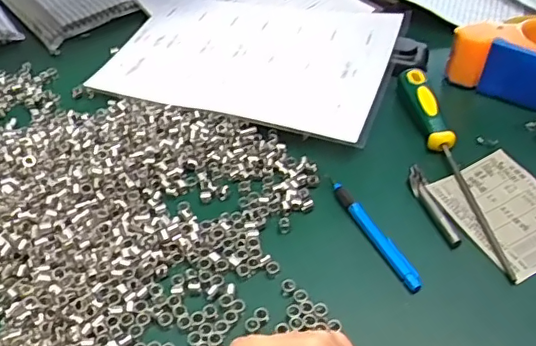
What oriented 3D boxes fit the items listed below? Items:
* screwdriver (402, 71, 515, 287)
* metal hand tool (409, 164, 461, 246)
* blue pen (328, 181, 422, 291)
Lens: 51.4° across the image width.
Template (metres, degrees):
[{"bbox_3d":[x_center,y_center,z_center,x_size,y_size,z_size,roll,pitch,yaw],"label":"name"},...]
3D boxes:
[{"bbox_3d":[0.163,-0.018,0.489,0.022,0.023,0.235,-7,46,-6],"label":"screwdriver"},{"bbox_3d":[0.137,0.024,0.472,0.014,0.008,0.089,-10,46,-8],"label":"metal hand tool"},{"bbox_3d":[0.085,0.046,0.448,0.012,0.008,0.118,-21,49,-18],"label":"blue pen"}]

